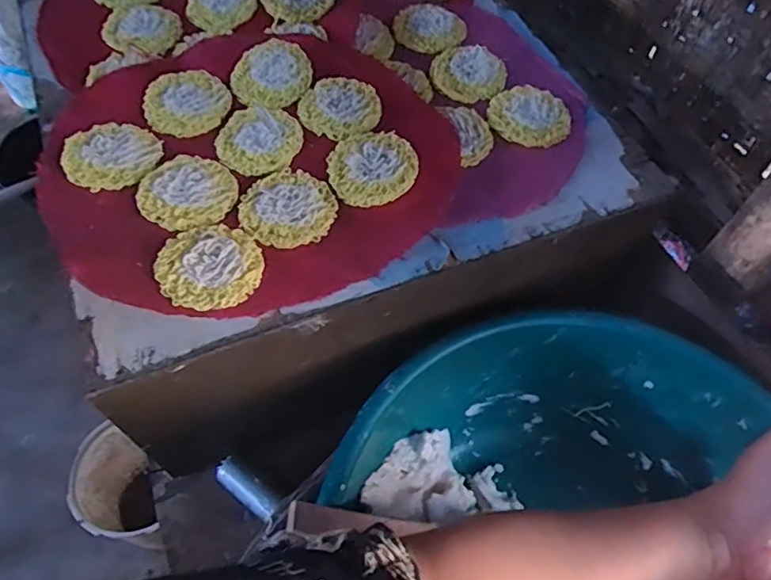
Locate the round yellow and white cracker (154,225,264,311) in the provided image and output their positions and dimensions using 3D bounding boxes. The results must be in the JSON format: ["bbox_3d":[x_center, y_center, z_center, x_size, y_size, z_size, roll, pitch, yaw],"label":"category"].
[{"bbox_3d":[-0.139,-0.021,0.454,0.078,0.008,0.074,2,58,-2],"label":"round yellow and white cracker"}]

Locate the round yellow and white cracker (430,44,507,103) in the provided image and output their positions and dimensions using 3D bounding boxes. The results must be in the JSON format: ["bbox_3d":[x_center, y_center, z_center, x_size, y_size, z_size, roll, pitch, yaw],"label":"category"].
[{"bbox_3d":[0.087,-0.228,0.598,0.075,0.006,0.077,2,58,-2],"label":"round yellow and white cracker"}]

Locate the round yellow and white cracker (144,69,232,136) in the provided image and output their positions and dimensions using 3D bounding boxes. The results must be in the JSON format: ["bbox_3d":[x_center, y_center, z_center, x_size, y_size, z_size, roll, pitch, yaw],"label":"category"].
[{"bbox_3d":[-0.192,-0.184,0.554,0.078,0.016,0.078,2,58,-2],"label":"round yellow and white cracker"}]

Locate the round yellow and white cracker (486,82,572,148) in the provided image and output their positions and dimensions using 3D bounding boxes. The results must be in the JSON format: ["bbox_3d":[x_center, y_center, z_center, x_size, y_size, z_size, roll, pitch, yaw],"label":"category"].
[{"bbox_3d":[0.145,-0.177,0.572,0.079,0.008,0.085,2,58,-2],"label":"round yellow and white cracker"}]

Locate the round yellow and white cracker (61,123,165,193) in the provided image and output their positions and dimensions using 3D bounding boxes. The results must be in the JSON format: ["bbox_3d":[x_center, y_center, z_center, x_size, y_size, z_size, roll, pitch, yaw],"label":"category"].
[{"bbox_3d":[-0.242,-0.122,0.506,0.079,0.009,0.069,-33,65,-21],"label":"round yellow and white cracker"}]

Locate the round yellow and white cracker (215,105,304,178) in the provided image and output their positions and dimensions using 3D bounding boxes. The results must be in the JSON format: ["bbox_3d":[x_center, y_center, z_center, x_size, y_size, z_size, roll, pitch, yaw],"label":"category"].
[{"bbox_3d":[-0.116,-0.141,0.528,0.076,0.006,0.077,21,59,10],"label":"round yellow and white cracker"}]

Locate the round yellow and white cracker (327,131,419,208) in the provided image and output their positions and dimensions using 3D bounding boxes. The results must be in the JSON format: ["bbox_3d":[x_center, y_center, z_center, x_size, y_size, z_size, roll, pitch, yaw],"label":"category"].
[{"bbox_3d":[-0.011,-0.110,0.511,0.076,0.011,0.078,2,58,-2],"label":"round yellow and white cracker"}]

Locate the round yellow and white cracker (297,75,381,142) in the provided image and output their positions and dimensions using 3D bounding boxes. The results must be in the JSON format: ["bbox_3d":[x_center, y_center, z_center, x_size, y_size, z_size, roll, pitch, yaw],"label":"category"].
[{"bbox_3d":[-0.043,-0.175,0.549,0.076,0.004,0.074,2,58,-2],"label":"round yellow and white cracker"}]

